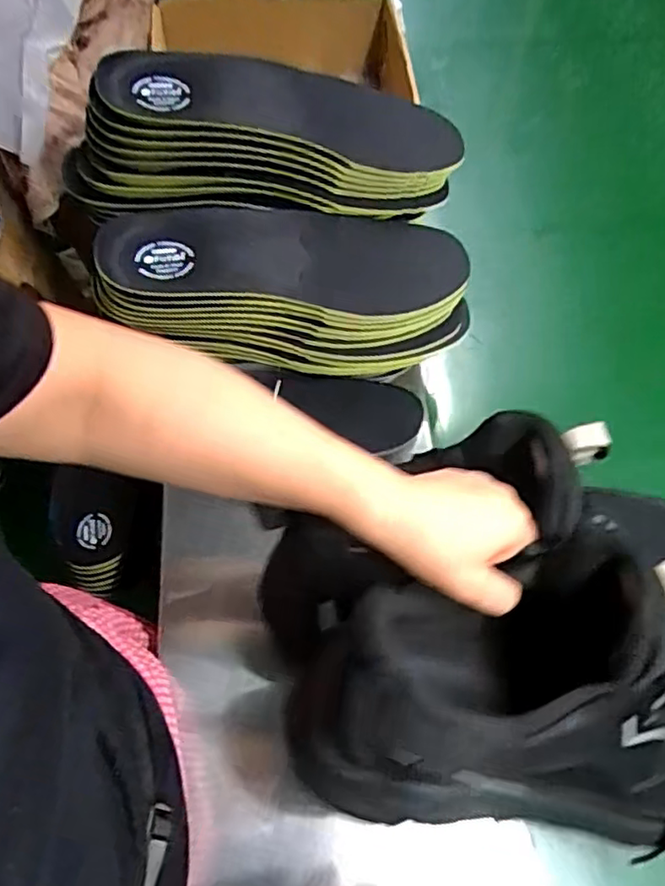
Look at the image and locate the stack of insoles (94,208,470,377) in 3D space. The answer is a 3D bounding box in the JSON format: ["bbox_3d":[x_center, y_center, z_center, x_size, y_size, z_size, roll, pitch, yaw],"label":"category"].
[{"bbox_3d":[-0.033,-0.126,0.530,0.291,0.084,0.113,0,62,-18],"label":"stack of insoles"}]

